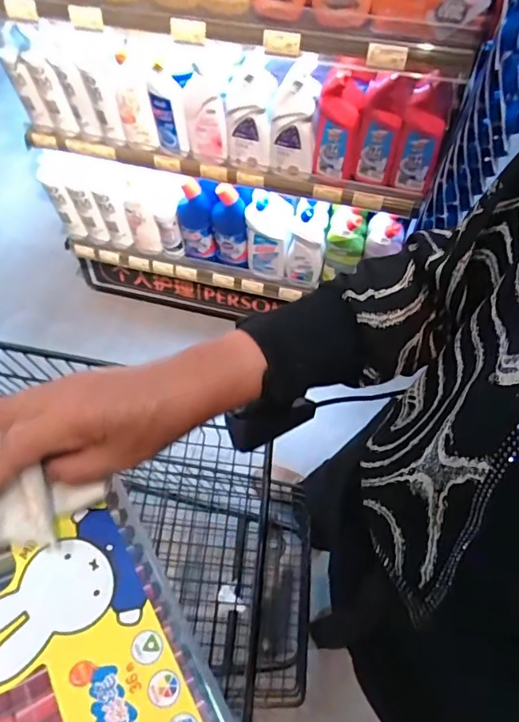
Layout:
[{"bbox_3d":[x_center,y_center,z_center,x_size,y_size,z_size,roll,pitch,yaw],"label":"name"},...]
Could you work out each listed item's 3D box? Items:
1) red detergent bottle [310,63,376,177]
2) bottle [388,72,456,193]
[{"bbox_3d":[0.163,-0.483,0.991,0.091,0.209,0.066,7,63,5],"label":"red detergent bottle"},{"bbox_3d":[0.328,-0.460,0.974,0.088,0.216,0.091,14,63,8],"label":"bottle"}]

